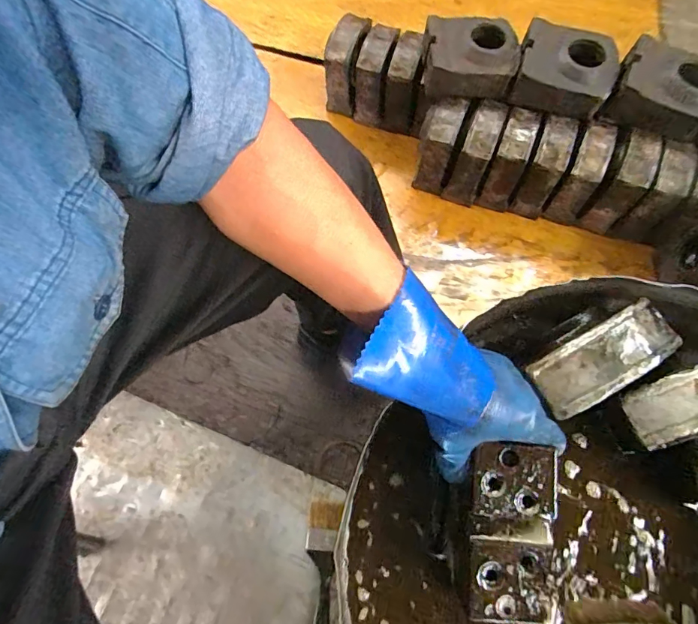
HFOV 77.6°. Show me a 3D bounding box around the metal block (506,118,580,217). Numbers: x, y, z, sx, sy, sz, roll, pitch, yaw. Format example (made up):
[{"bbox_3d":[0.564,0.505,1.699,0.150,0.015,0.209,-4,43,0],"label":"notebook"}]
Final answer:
[{"bbox_3d":[0.423,-0.309,0.959,0.071,0.190,0.124,22,68,10],"label":"metal block"}]

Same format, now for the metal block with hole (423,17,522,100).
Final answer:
[{"bbox_3d":[0.248,-0.527,0.901,0.180,0.095,0.132,7,66,3],"label":"metal block with hole"}]

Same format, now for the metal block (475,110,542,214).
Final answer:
[{"bbox_3d":[0.347,-0.326,0.958,0.067,0.191,0.126,19,68,9],"label":"metal block"}]

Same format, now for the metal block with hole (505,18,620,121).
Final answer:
[{"bbox_3d":[0.441,-0.495,0.890,0.186,0.086,0.145,20,68,9],"label":"metal block with hole"}]

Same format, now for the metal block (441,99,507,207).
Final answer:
[{"bbox_3d":[0.283,-0.351,0.980,0.073,0.196,0.140,23,68,10],"label":"metal block"}]

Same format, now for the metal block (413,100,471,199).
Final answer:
[{"bbox_3d":[0.199,-0.370,0.986,0.079,0.190,0.112,19,68,9],"label":"metal block"}]

